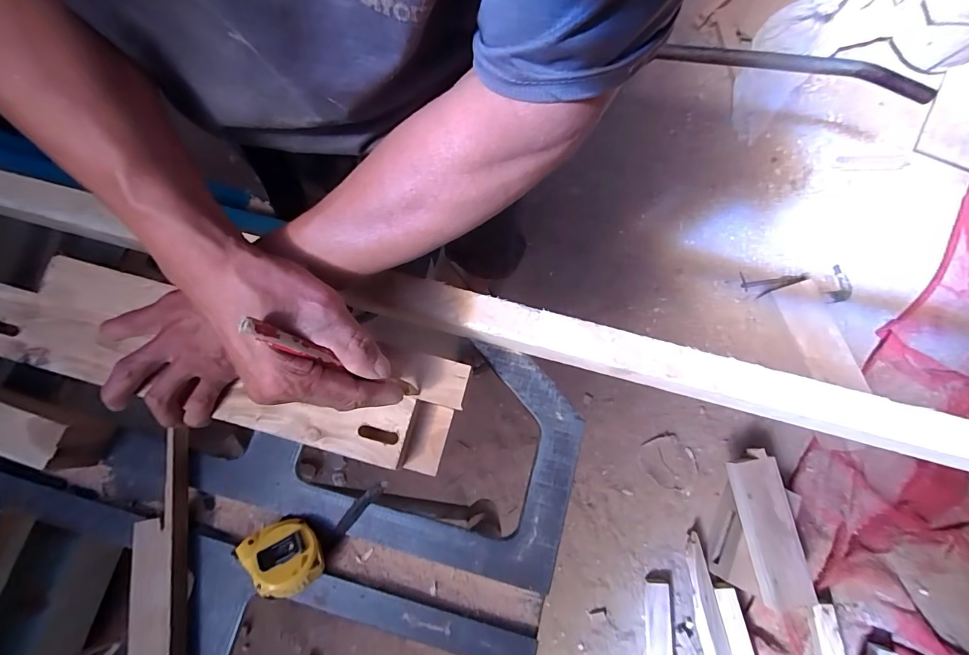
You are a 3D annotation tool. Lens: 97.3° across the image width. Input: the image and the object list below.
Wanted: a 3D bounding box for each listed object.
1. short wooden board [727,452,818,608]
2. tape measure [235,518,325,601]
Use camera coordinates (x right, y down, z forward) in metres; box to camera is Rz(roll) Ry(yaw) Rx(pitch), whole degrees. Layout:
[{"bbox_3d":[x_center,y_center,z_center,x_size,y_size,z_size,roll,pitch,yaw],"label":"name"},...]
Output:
[{"bbox_3d":[0.680,0.466,1.014,0.123,0.055,0.340,-6,74,-2],"label":"short wooden board"},{"bbox_3d":[-0.169,0.190,0.354,0.054,0.027,0.060,-36,58,-27],"label":"tape measure"}]

